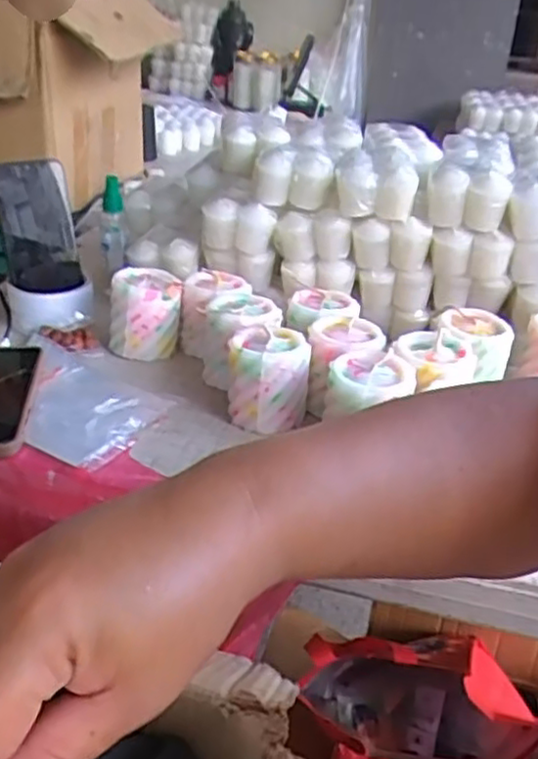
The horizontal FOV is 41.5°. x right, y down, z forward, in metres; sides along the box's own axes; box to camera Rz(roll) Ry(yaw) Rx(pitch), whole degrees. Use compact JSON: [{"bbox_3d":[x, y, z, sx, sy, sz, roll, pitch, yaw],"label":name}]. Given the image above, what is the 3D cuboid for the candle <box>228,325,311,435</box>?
[{"bbox_3d":[0.000,-0.007,0.600,0.066,0.076,0.066,3,29,0],"label":"candle"}]

